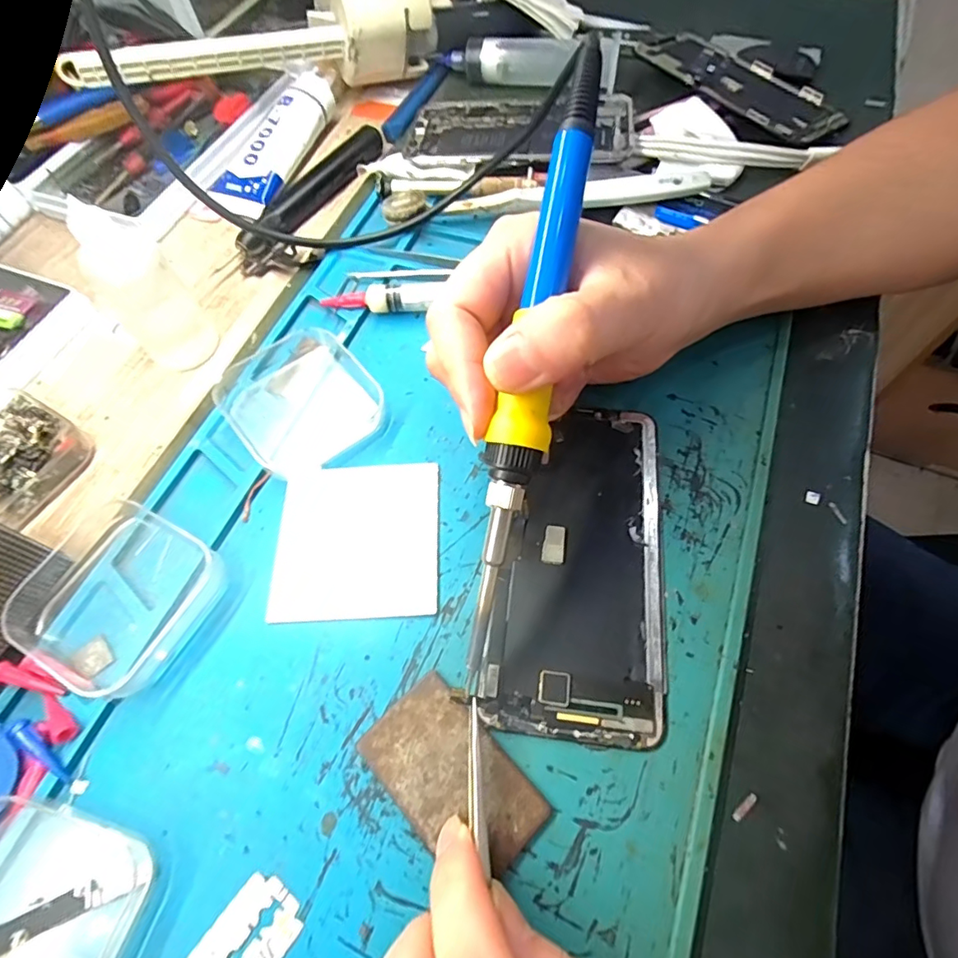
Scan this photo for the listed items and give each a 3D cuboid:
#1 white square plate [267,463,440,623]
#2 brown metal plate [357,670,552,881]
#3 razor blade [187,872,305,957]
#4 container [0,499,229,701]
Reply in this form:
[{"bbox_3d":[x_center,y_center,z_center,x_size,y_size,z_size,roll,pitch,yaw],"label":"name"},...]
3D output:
[{"bbox_3d":[-0.051,0.025,0.220,0.067,0.004,0.067,-3,63,1],"label":"white square plate"},{"bbox_3d":[-0.009,0.101,0.175,0.037,0.004,0.061,-40,68,-16],"label":"brown metal plate"},{"bbox_3d":[-0.074,0.145,0.156,0.023,0.004,0.042,33,69,17],"label":"razor blade"},{"bbox_3d":[-0.144,0.045,0.204,0.069,0.016,0.064,24,67,14],"label":"container"}]

